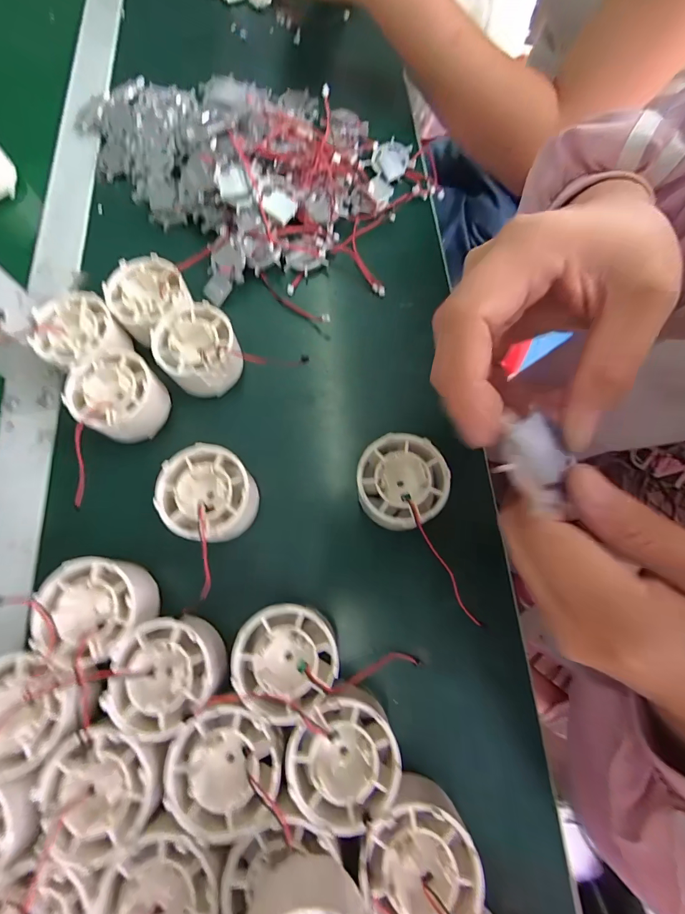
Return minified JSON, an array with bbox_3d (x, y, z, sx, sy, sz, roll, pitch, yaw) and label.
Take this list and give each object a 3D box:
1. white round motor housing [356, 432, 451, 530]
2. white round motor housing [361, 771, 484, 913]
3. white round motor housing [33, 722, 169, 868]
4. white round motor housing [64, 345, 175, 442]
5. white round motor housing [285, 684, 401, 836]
[{"bbox_3d":[0.034,0.016,0.224,0.050,0.019,0.054,0,73,1],"label":"white round motor housing"},{"bbox_3d":[0.034,0.185,0.178,0.050,0.030,0.055,0,73,1],"label":"white round motor housing"},{"bbox_3d":[-0.113,0.157,0.181,0.053,0.018,0.049,0,73,1],"label":"white round motor housing"},{"bbox_3d":[-0.146,-0.037,0.257,0.055,0.044,0.050,0,73,1],"label":"white round motor housing"},{"bbox_3d":[-0.001,0.147,0.193,0.050,0.037,0.054,0,73,1],"label":"white round motor housing"}]

